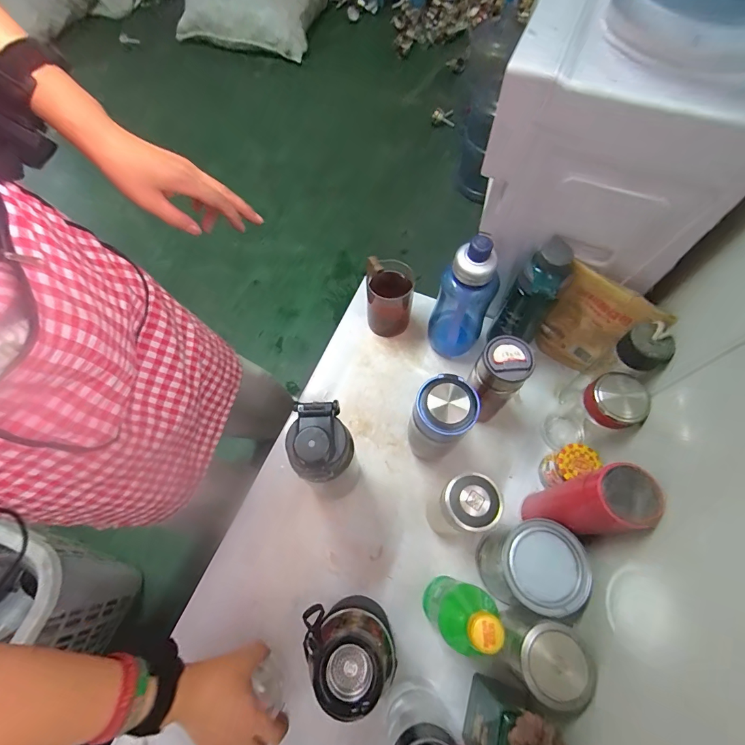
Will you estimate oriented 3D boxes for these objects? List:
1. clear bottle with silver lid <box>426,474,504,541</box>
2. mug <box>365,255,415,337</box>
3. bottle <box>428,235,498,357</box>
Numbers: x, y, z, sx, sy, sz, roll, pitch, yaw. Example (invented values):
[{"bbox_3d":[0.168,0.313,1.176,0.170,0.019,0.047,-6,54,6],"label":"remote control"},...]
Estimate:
[{"bbox_3d":[0.111,0.175,0.492,0.057,0.176,0.066,31,71,15],"label":"clear bottle with silver lid"},{"bbox_3d":[0.028,-0.128,0.672,0.078,0.119,0.094,2,66,3],"label":"mug"},{"bbox_3d":[0.137,-0.108,0.594,0.087,0.241,0.103,16,68,9],"label":"bottle"}]

